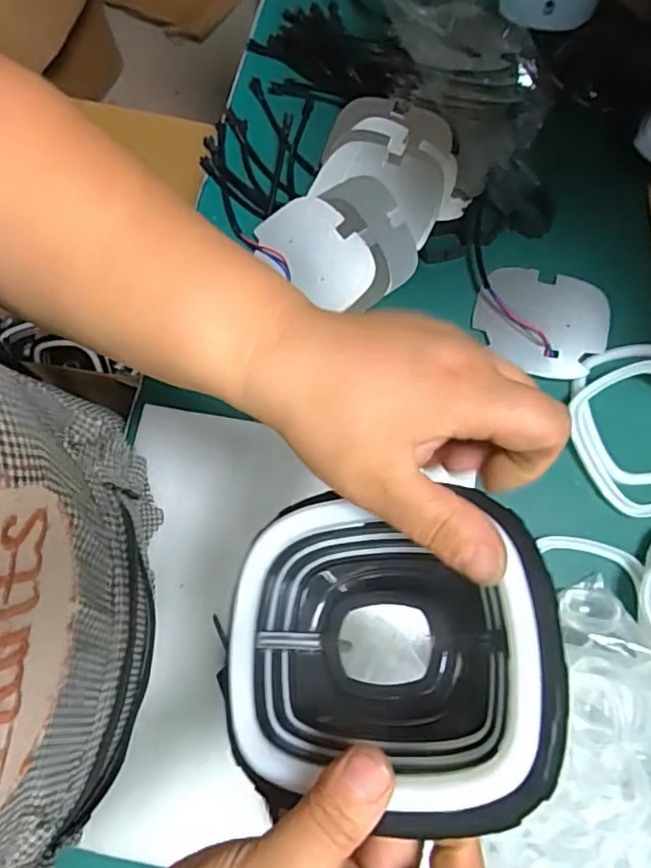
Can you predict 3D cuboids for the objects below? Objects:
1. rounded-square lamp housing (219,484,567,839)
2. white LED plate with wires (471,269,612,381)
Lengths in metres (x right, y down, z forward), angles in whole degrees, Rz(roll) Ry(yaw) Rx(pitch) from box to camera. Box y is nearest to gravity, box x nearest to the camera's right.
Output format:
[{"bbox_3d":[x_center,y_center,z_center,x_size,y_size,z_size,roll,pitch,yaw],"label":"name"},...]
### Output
[{"bbox_3d":[0.028,0.093,0.253,0.140,0.060,0.120,-5,68,23],"label":"rounded-square lamp housing"},{"bbox_3d":[0.207,-0.108,0.559,0.123,0.012,0.107,16,76,5],"label":"white LED plate with wires"}]

